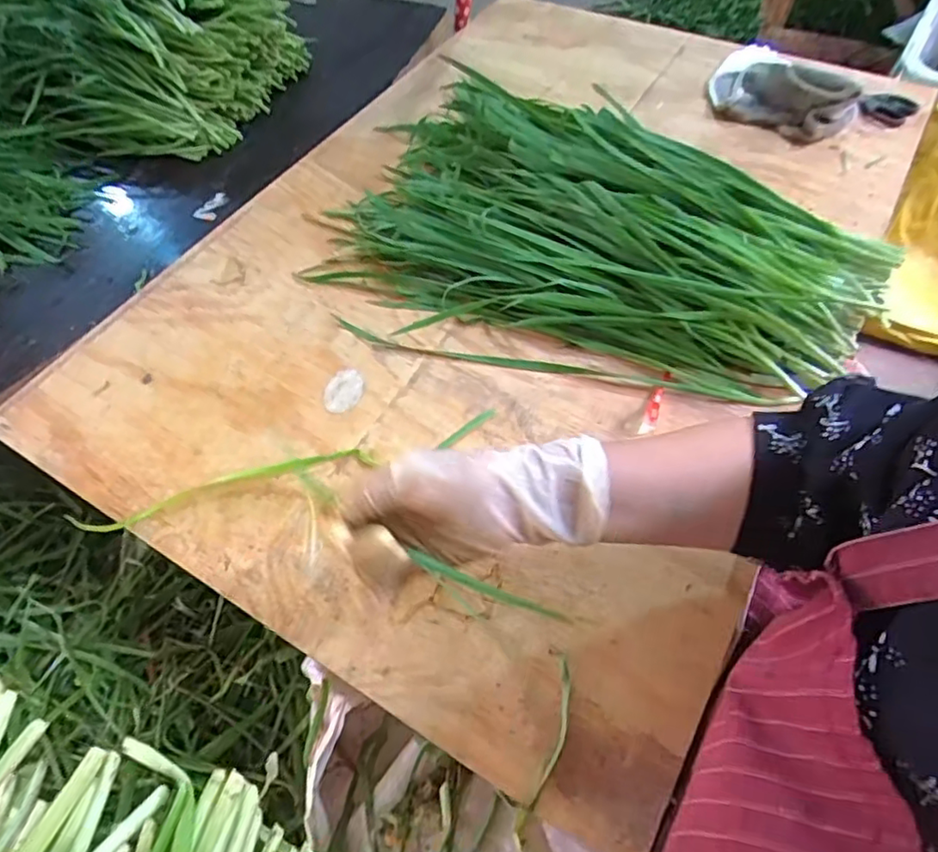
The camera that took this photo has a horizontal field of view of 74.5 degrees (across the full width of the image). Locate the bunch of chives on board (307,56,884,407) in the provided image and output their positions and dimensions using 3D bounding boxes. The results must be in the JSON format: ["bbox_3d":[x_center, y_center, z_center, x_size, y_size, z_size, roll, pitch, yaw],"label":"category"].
[{"bbox_3d":[0.113,-0.194,0.587,0.508,0.086,0.337,15,58,13],"label":"bunch of chives on board"}]

